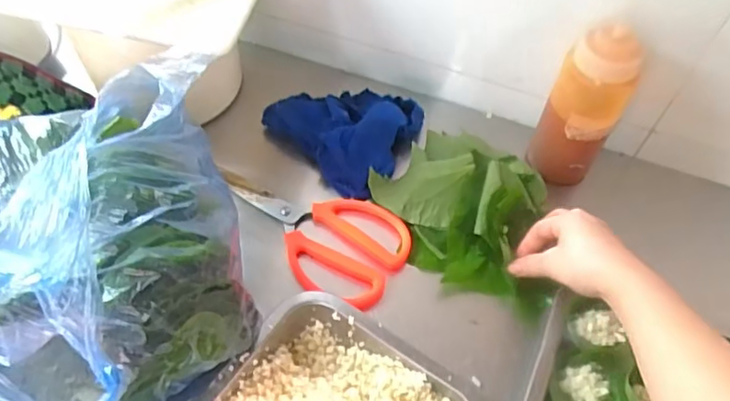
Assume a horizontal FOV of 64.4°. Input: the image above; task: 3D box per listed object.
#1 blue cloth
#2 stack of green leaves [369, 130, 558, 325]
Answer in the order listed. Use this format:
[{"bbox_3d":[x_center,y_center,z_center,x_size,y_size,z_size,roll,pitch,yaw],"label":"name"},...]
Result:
[{"bbox_3d":[-0.020,-0.085,0.619,0.137,0.051,0.122,36,60,20],"label":"blue cloth"},{"bbox_3d":[0.114,0.011,0.562,0.147,0.054,0.199,-33,63,-24],"label":"stack of green leaves"}]

